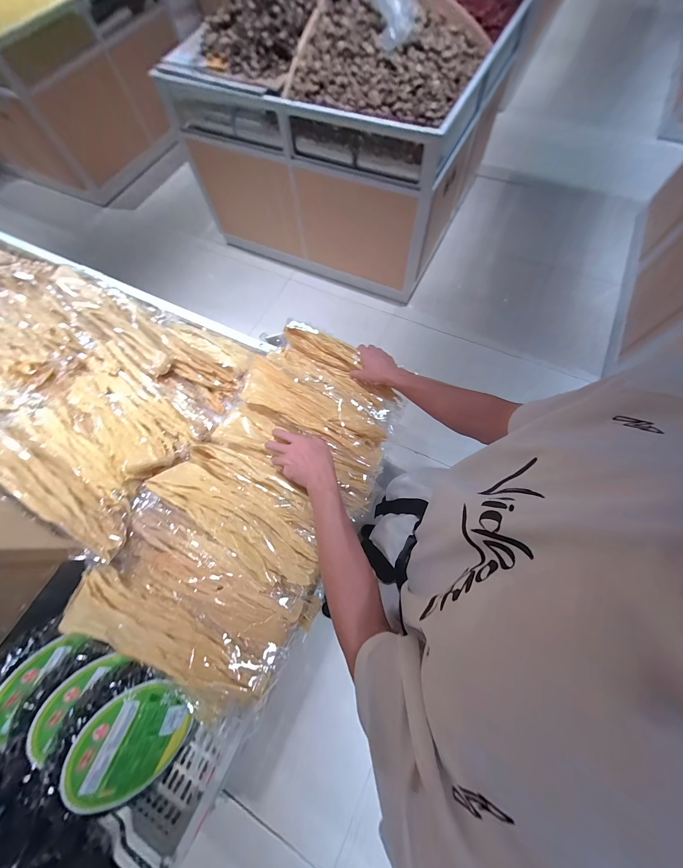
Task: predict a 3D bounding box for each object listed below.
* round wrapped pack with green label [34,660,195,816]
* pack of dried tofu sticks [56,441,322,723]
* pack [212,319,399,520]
[{"bbox_3d":[-0.347,0.494,0.472,0.051,0.196,0.170,-1,43,48],"label":"round wrapped pack with green label"},{"bbox_3d":[-0.226,0.216,0.517,0.358,0.090,0.357,24,73,11],"label":"pack of dried tofu sticks"},{"bbox_3d":[-0.046,-0.071,0.675,0.364,0.096,0.365,23,72,11],"label":"pack"}]

